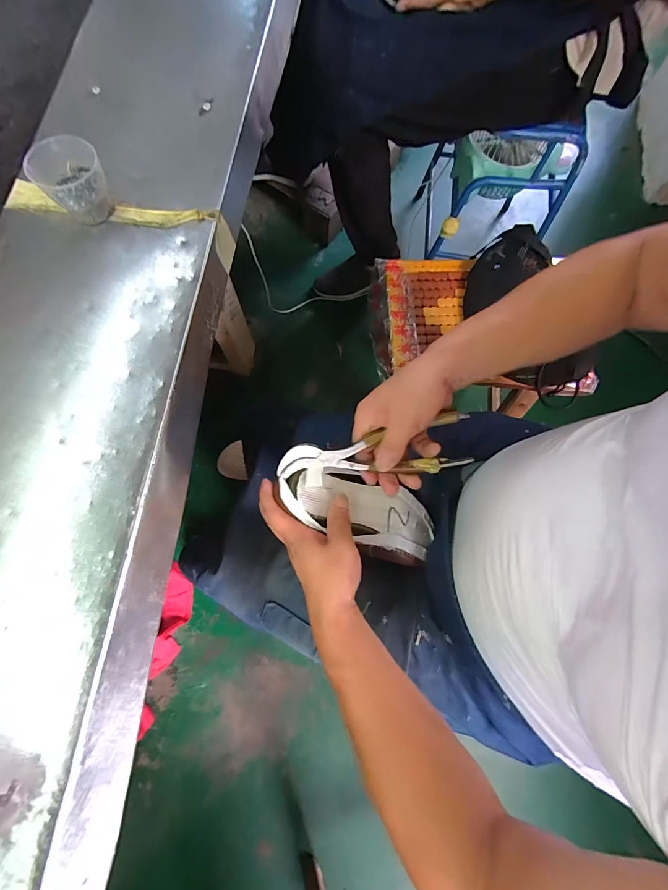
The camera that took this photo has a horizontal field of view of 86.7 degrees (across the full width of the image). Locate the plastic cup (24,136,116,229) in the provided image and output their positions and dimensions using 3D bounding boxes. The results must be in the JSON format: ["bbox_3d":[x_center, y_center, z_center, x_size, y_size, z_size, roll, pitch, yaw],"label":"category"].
[{"bbox_3d":[-0.263,-0.266,0.363,0.063,0.062,0.060,-40,83,-10],"label":"plastic cup"}]

